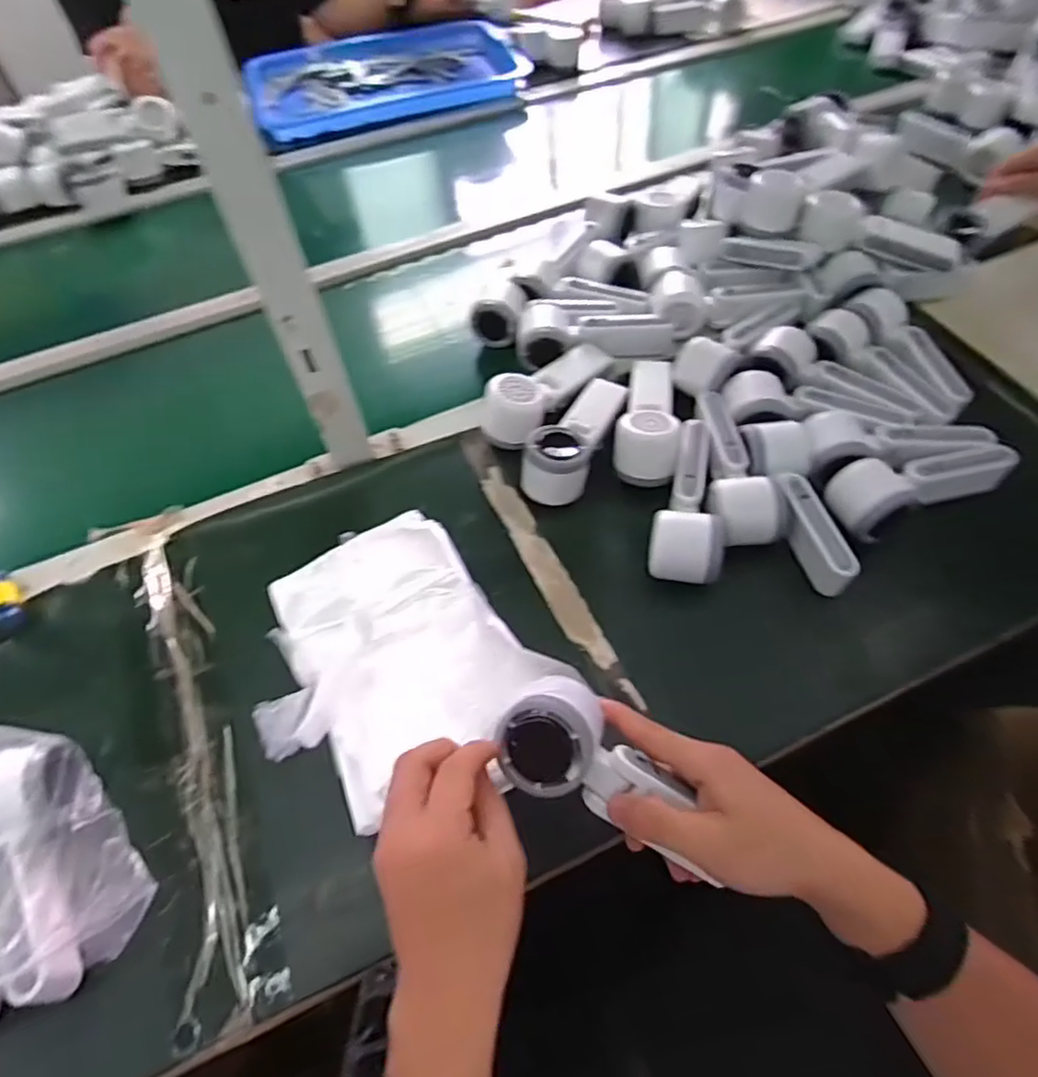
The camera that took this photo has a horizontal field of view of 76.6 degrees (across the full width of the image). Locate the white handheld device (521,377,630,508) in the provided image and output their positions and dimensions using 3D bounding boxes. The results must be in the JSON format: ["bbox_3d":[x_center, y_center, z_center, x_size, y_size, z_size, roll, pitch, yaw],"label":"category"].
[{"bbox_3d":[0.055,-0.105,0.633,0.062,0.054,0.159,17,58,15],"label":"white handheld device"}]

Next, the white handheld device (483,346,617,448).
[{"bbox_3d":[0.033,-0.152,0.668,0.057,0.051,0.165,37,54,22],"label":"white handheld device"}]

